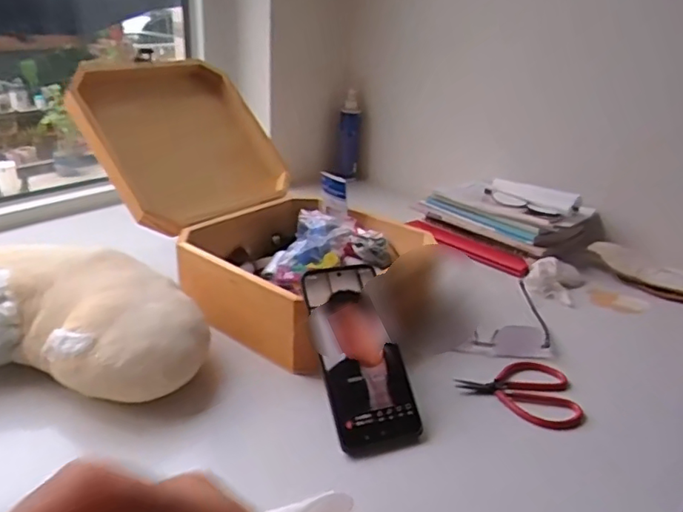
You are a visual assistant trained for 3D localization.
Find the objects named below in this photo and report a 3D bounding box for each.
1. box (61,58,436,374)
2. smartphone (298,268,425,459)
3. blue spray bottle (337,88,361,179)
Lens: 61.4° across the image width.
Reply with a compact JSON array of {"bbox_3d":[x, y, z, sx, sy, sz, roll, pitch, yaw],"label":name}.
[{"bbox_3d":[-0.131,-0.092,0.721,0.444,0.201,0.252,22,30,34],"label":"box"},{"bbox_3d":[0.016,0.086,0.504,0.071,0.013,0.162,-8,67,-25],"label":"smartphone"},{"bbox_3d":[0.016,-0.235,1.128,0.043,0.159,0.034,5,25,2],"label":"blue spray bottle"}]

